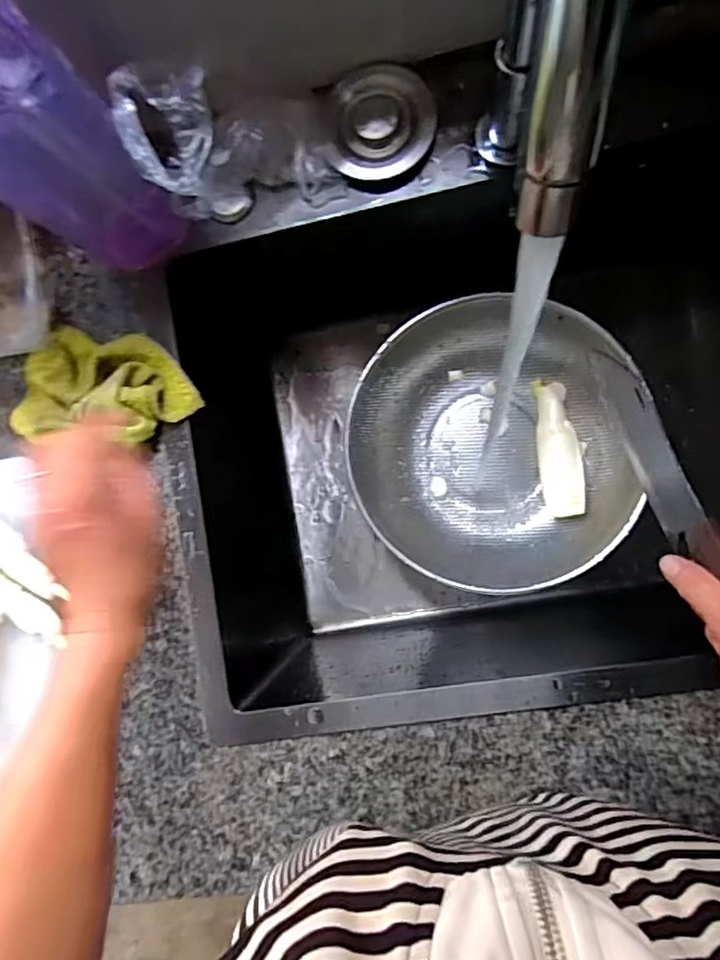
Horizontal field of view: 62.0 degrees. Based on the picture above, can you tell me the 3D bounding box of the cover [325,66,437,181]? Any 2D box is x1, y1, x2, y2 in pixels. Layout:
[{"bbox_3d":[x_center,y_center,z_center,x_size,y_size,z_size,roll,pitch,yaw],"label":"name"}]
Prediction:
[{"bbox_3d":[0.015,-0.259,0.438,0.079,0.024,0.070,0,88,8],"label":"cover"}]

